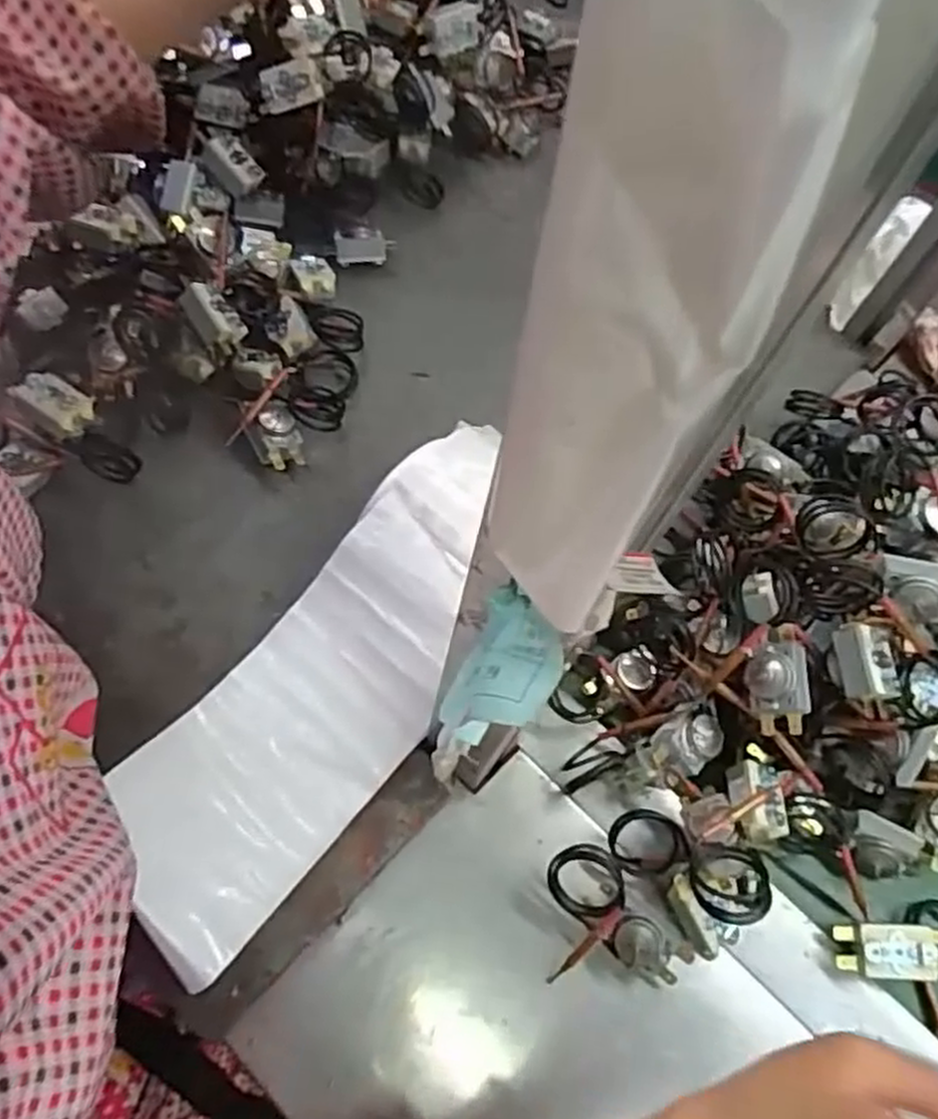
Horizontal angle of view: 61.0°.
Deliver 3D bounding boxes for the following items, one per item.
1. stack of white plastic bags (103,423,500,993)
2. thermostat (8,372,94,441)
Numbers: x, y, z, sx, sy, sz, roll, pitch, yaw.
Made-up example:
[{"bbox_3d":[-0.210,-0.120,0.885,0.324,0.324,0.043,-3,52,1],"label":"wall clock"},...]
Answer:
[{"bbox_3d":[-0.064,0.060,0.454,0.116,0.059,0.329,39,66,12],"label":"stack of white plastic bags"},{"bbox_3d":[-0.258,-0.094,0.498,0.046,0.020,0.031,39,54,-3],"label":"thermostat"}]

